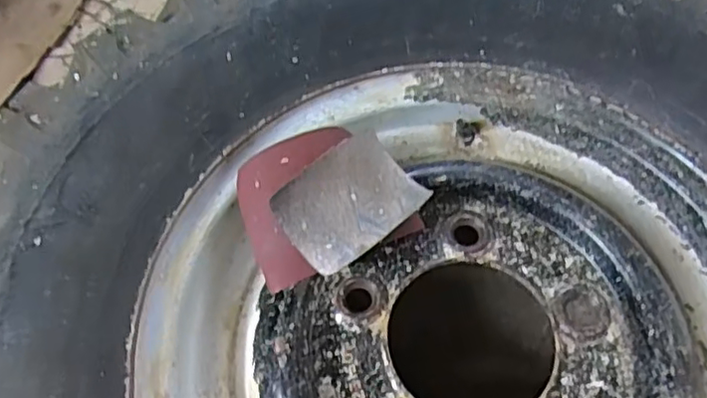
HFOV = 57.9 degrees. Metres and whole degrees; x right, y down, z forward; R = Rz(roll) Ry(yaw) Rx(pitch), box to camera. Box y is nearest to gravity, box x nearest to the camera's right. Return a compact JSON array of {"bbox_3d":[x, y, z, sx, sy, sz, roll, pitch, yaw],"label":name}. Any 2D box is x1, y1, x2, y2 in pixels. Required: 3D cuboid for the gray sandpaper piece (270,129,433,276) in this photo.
[{"bbox_3d":[-0.003,0.002,0.458,0.097,0.013,0.071,-39,84,-20],"label":"gray sandpaper piece"}]

